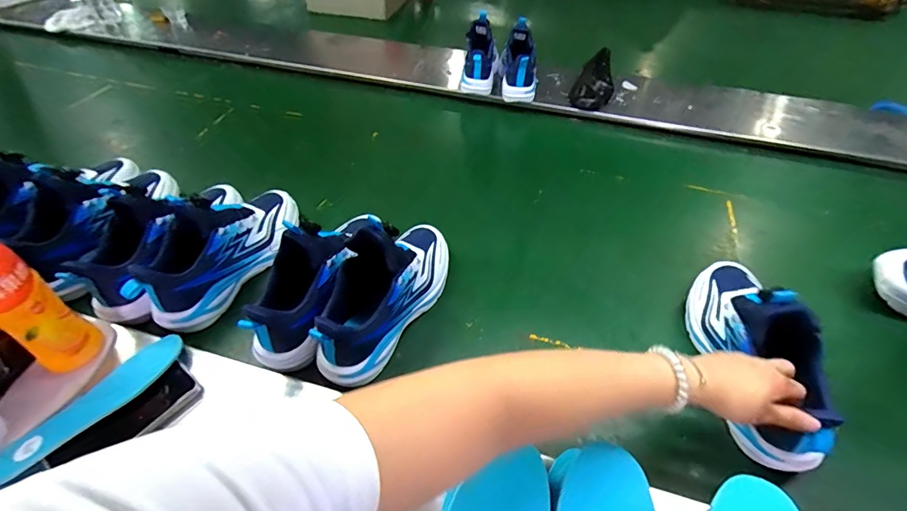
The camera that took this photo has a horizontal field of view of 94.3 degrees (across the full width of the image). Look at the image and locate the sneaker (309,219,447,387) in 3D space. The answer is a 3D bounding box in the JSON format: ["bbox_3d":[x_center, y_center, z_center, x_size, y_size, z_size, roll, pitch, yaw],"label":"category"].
[{"bbox_3d":[-0.086,0.025,0.570,0.089,0.147,0.265,24,52,19],"label":"sneaker"}]

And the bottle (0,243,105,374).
[{"bbox_3d":[-0.482,0.050,0.460,0.067,0.213,0.064,22,51,17],"label":"bottle"}]

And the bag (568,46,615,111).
[{"bbox_3d":[0.339,-0.424,1.028,0.097,0.086,0.155,10,49,7],"label":"bag"}]

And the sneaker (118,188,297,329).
[{"bbox_3d":[-0.349,-0.020,0.641,0.083,0.117,0.276,17,50,14],"label":"sneaker"}]

